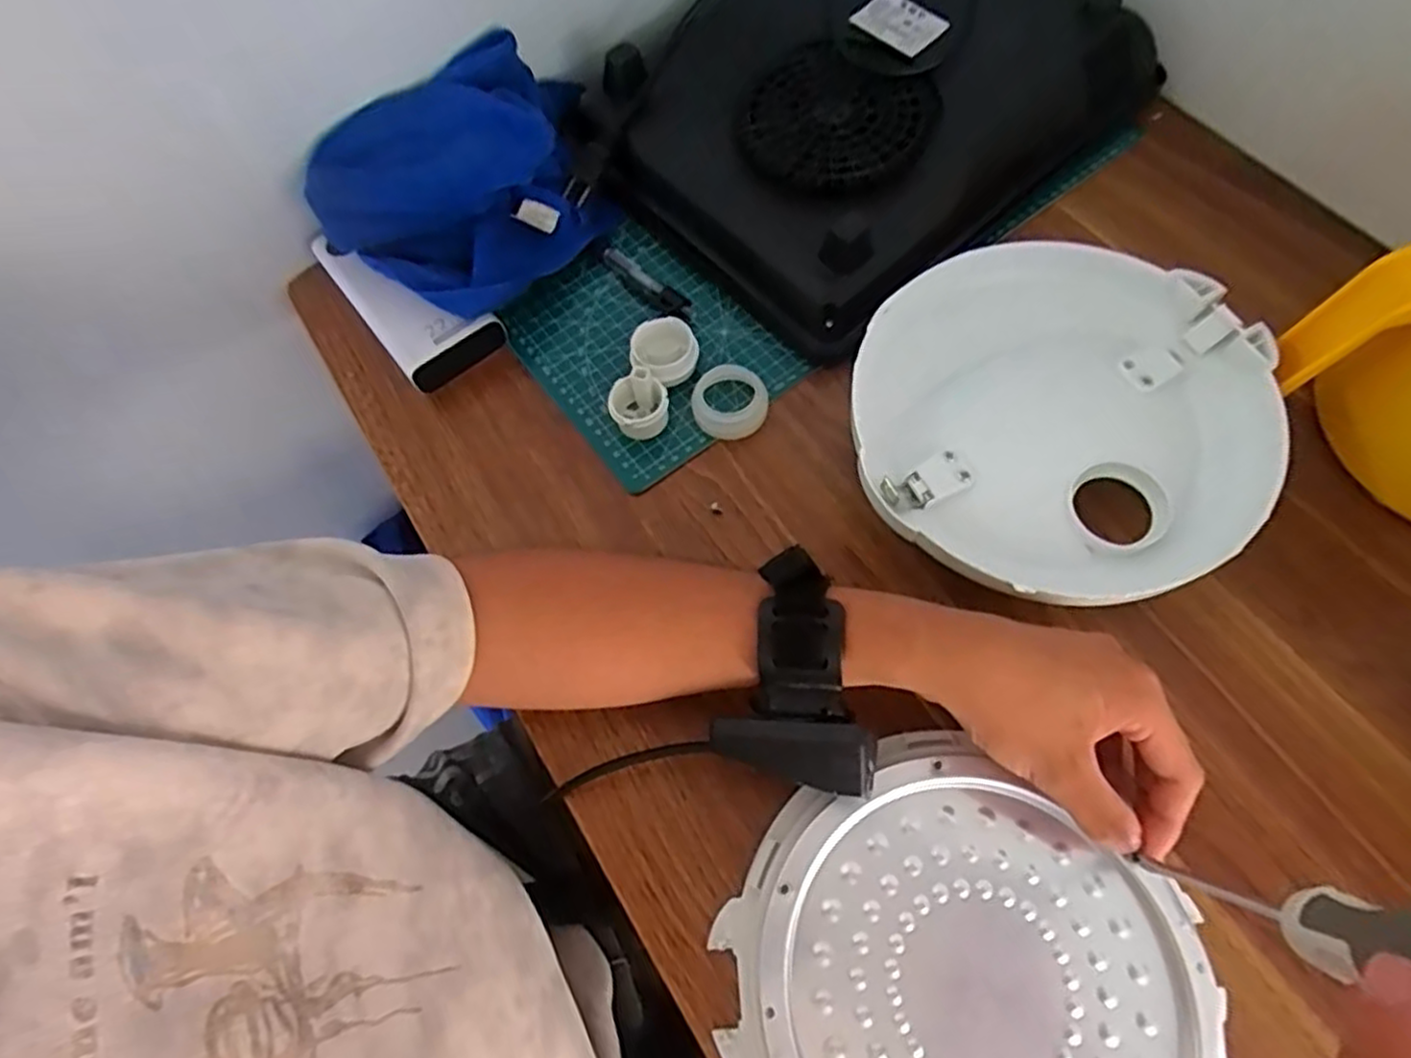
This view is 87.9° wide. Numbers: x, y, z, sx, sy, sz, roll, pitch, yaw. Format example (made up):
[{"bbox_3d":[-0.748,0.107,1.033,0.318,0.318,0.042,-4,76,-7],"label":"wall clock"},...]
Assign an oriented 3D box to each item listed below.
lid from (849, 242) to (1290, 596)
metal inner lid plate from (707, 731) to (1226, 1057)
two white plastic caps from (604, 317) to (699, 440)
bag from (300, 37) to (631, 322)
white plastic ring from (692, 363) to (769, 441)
[{"bbox_3d":[0.183,-0.050,0.394,0.198,0.064,0.194,-1,66,3],"label":"lid"},{"bbox_3d":[0.106,0.193,0.308,0.187,0.025,0.172,-1,66,3],"label":"metal inner lid plate"},{"bbox_3d":[-0.033,-0.092,0.441,0.039,0.030,0.076,22,69,12],"label":"two white plastic caps"},{"bbox_3d":[-0.144,-0.228,0.481,0.144,0.078,0.191,38,74,17],"label":"bag"},{"bbox_3d":[0.015,-0.078,0.441,0.043,0.020,0.046,-1,66,3],"label":"white plastic ring"}]

